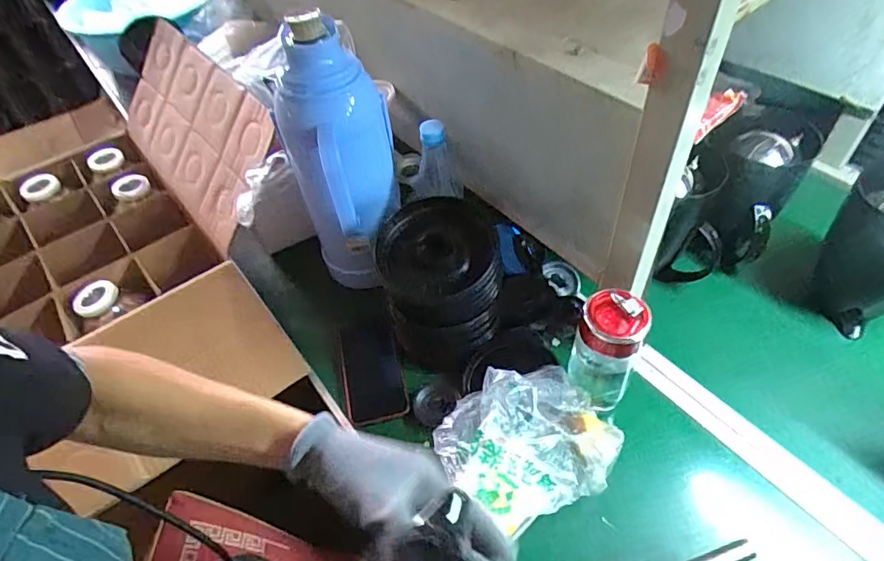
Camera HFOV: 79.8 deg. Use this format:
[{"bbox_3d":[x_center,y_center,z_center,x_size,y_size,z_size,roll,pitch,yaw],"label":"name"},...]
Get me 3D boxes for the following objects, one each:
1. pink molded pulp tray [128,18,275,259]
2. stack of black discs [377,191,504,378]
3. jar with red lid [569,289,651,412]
[{"bbox_3d":[-0.409,-0.246,0.849,0.026,0.238,0.436,-4,39,-49],"label":"pink molded pulp tray"},{"bbox_3d":[0.001,0.013,0.654,0.135,0.170,0.140,-9,48,-3],"label":"stack of black discs"},{"bbox_3d":[0.179,0.083,0.585,0.068,0.169,0.060,9,50,12],"label":"jar with red lid"}]

